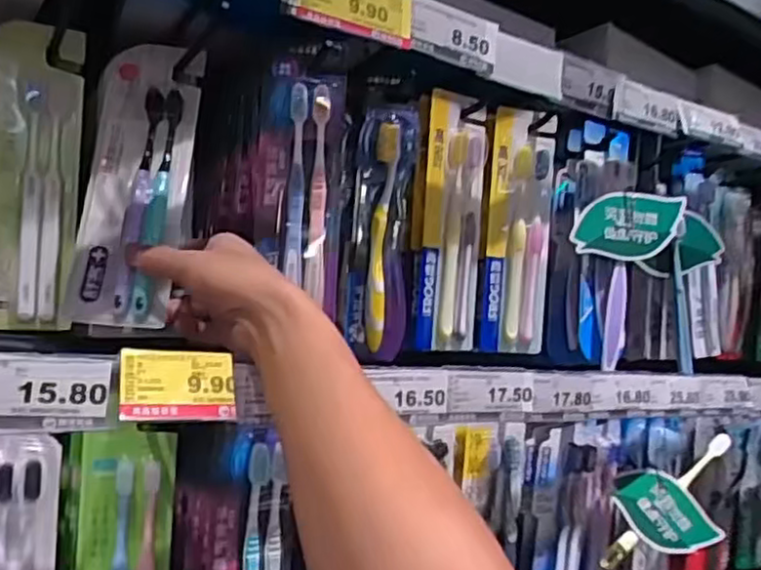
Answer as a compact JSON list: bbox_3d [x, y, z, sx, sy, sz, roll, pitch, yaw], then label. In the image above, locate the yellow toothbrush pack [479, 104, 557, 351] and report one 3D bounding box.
[{"bbox_3d":[0.138,-0.050,0.682,0.081,0.227,0.023,3,1,-14],"label":"yellow toothbrush pack"}]

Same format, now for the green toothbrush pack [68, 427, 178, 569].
[{"bbox_3d":[-0.184,0.206,0.492,0.069,0.204,0.014,5,-3,-10],"label":"green toothbrush pack"}]

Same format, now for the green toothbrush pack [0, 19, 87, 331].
[{"bbox_3d":[-0.272,-0.082,0.539,0.073,0.231,0.013,3,-1,-23],"label":"green toothbrush pack"}]

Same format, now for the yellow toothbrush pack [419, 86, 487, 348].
[{"bbox_3d":[0.070,-0.056,0.640,0.068,0.226,0.019,3,1,-25],"label":"yellow toothbrush pack"}]

